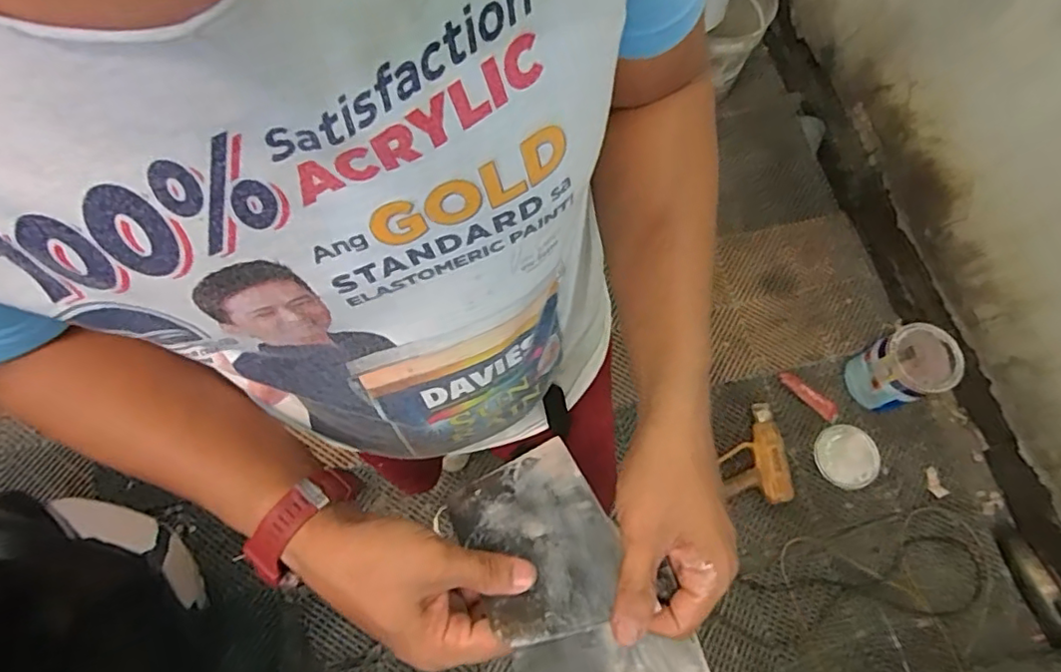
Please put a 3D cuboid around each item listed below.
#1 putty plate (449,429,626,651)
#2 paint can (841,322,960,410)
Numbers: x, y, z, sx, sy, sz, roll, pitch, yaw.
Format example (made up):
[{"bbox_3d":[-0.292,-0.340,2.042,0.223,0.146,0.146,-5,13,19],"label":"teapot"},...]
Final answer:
[{"bbox_3d":[0.006,0.136,0.406,0.097,0.004,0.130,-18,44,-17],"label":"putty plate"},{"bbox_3d":[0.914,0.082,1.481,0.187,0.186,0.166,-18,72,-7],"label":"paint can"}]

